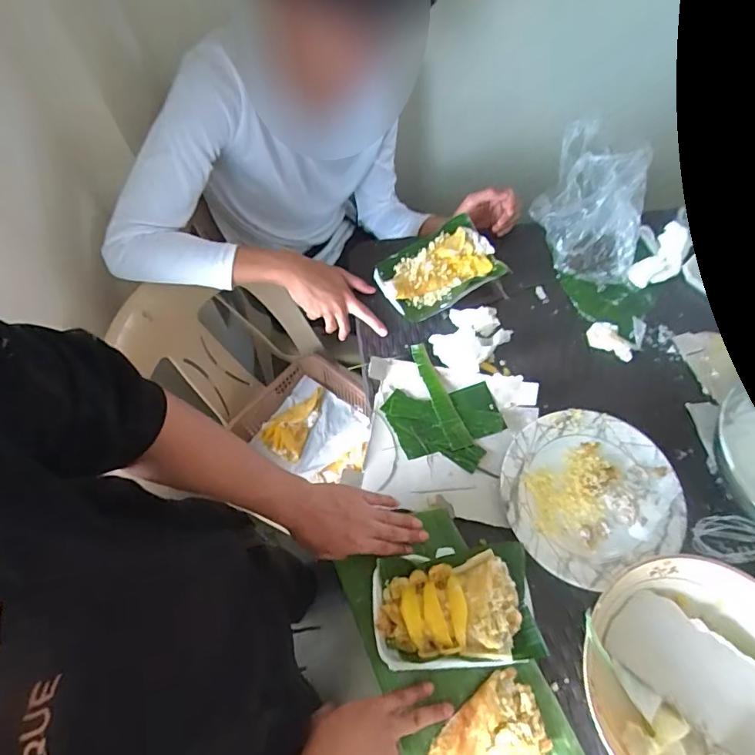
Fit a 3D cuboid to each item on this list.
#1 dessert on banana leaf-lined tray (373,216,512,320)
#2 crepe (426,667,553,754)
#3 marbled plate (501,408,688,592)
[{"bbox_3d":[0.097,-0.171,0.766,0.190,0.035,0.127,-28,65,-12],"label":"dessert on banana leaf-lined tray"},{"bbox_3d":[0.103,0.379,0.506,0.147,0.014,0.084,-15,63,-5],"label":"crepe"},{"bbox_3d":[0.272,0.147,0.618,0.217,0.020,0.204,-1,63,2],"label":"marbled plate"}]

